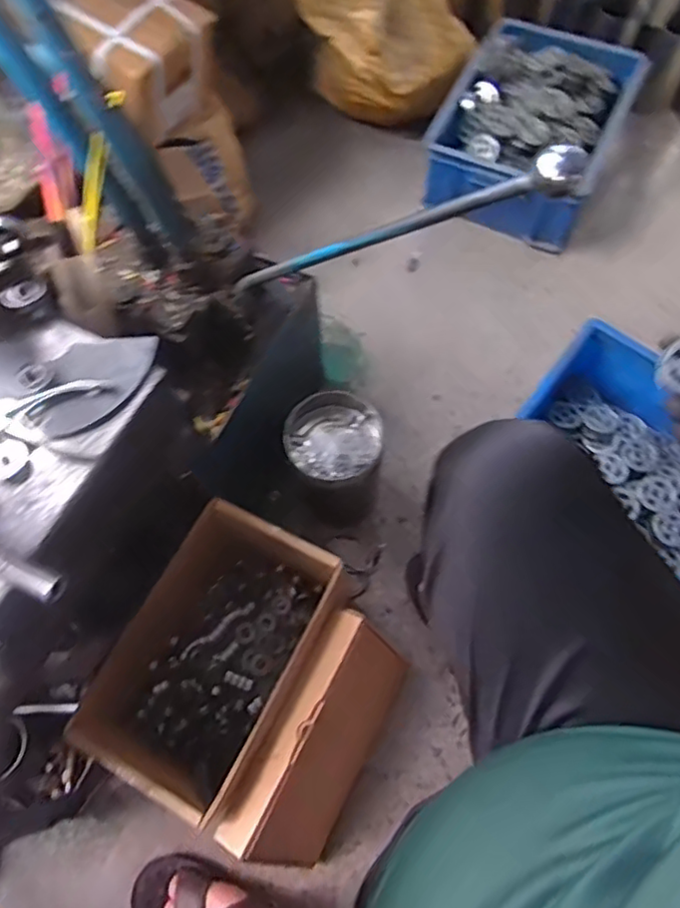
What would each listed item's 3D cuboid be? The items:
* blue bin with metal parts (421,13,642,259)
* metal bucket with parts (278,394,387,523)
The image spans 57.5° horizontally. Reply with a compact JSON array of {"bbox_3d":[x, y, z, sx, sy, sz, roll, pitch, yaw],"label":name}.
[{"bbox_3d":[0.365,-0.627,1.192,0.305,0.142,0.454,25,69,11],"label":"blue bin with metal parts"},{"bbox_3d":[-0.005,0.014,0.892,0.125,0.195,0.124,0,66,1],"label":"metal bucket with parts"}]

